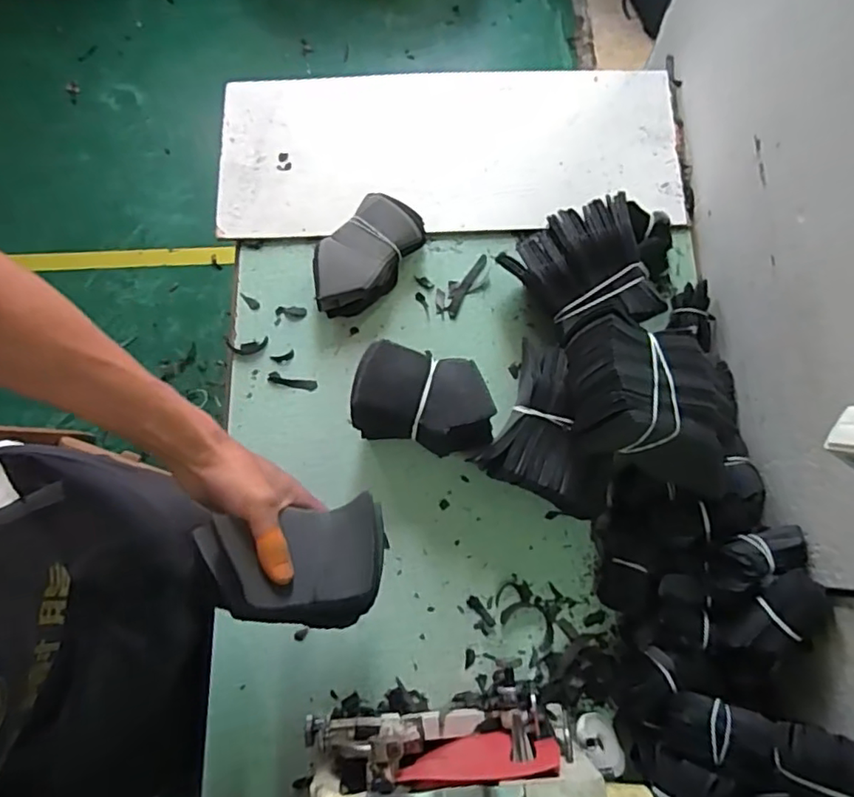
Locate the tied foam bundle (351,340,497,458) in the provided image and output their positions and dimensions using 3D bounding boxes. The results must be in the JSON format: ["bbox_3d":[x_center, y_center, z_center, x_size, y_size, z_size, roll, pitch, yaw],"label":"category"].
[{"bbox_3d":[0.000,0.003,0.599,0.137,0.095,0.085,11,77,2],"label":"tied foam bundle"}]

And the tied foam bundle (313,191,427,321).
[{"bbox_3d":[-0.071,-0.160,0.665,0.087,0.044,0.148,42,80,9],"label":"tied foam bundle"}]

